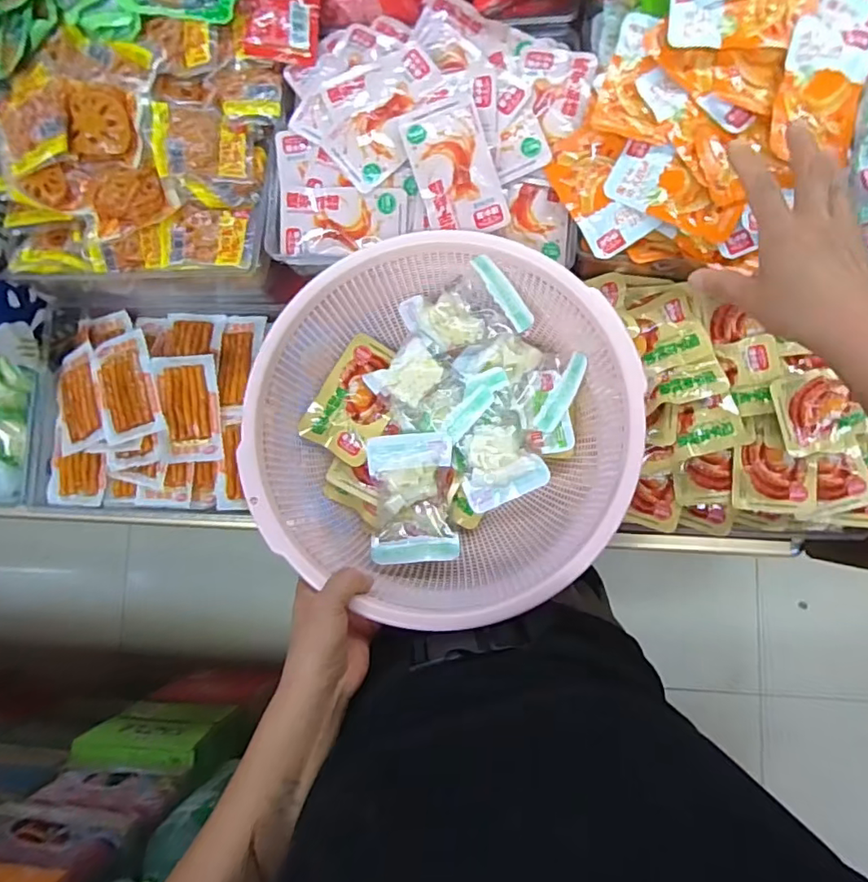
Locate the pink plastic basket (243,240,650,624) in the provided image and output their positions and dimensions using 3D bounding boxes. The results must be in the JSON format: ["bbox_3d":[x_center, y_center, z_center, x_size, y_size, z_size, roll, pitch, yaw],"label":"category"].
[{"bbox_3d":[0.007,-0.012,0.485,0.305,0.100,0.294,-6,84,5],"label":"pink plastic basket"}]

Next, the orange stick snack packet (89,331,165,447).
[{"bbox_3d":[-0.348,-0.064,0.630,0.071,0.023,0.127,-19,83,4],"label":"orange stick snack packet"}]

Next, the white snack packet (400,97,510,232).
[{"bbox_3d":[0.020,-0.253,0.522,0.072,0.018,0.120,-18,83,4],"label":"white snack packet"}]

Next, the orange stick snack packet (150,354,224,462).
[{"bbox_3d":[-0.278,-0.037,0.635,0.063,0.016,0.119,-8,97,-16],"label":"orange stick snack packet"}]

